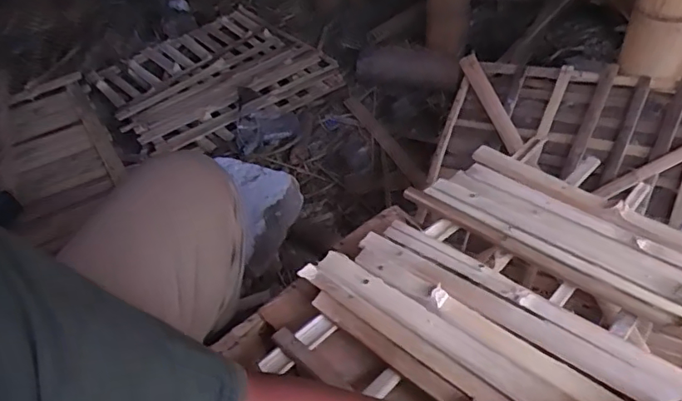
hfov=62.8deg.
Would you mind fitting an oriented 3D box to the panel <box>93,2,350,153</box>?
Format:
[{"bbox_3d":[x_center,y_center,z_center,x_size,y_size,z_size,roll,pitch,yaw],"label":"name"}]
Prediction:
[{"bbox_3d":[-0.326,-0.327,1.455,0.536,0.052,0.481,-32,55,-20],"label":"panel"}]

